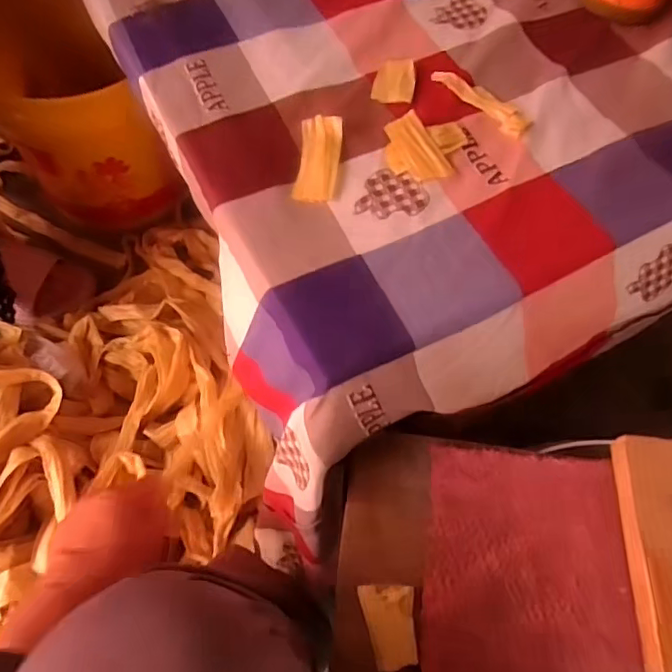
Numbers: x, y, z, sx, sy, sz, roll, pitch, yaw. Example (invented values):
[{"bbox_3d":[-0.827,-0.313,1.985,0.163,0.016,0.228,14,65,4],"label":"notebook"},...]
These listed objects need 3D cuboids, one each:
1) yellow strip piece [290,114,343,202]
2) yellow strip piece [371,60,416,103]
[{"bbox_3d":[-0.011,-0.118,0.377,0.026,0.008,0.069,6,62,0],"label":"yellow strip piece"},{"bbox_3d":[0.044,-0.191,0.424,0.029,0.004,0.048,11,62,2],"label":"yellow strip piece"}]

